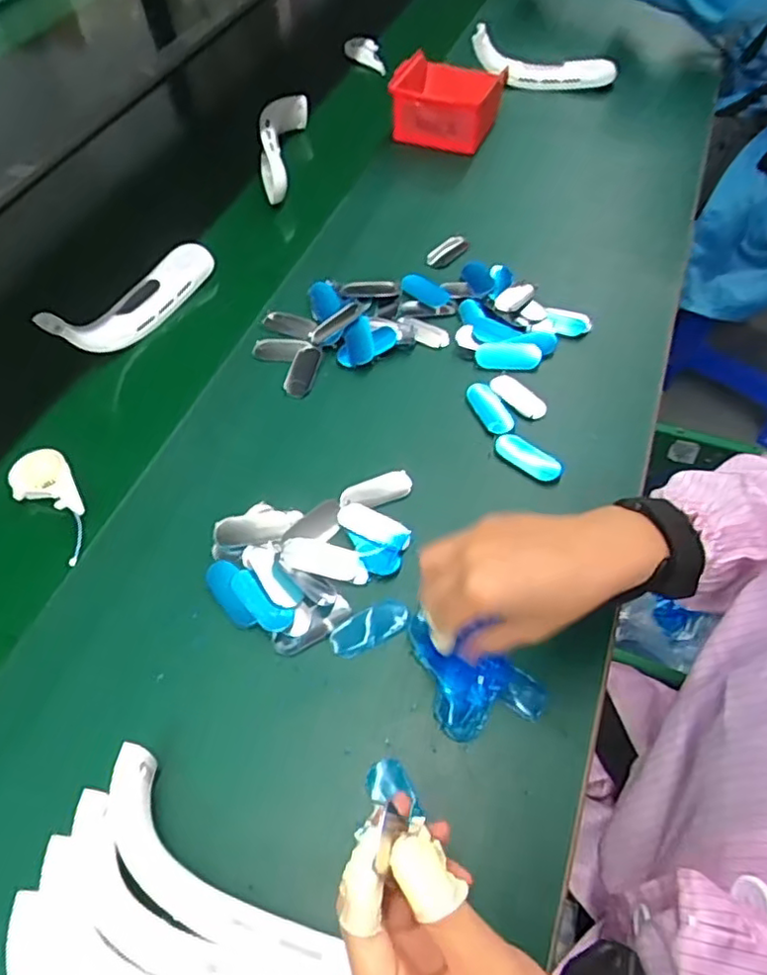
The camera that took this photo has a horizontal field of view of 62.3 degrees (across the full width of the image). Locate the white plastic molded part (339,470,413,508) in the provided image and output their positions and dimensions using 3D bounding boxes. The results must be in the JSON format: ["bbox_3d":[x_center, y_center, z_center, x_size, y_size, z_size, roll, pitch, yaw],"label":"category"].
[{"bbox_3d":[-0.005,0.004,0.508,0.058,0.012,0.024,-19,57,-11],"label":"white plastic molded part"}]

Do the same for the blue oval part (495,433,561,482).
[{"bbox_3d":[0.120,-0.026,0.521,0.059,0.012,0.025,34,63,22],"label":"blue oval part"}]

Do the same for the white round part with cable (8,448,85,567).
[{"bbox_3d":[-0.266,0.013,0.515,0.045,0.016,0.118,-33,61,-19],"label":"white round part with cable"}]

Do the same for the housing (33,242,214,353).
[{"bbox_3d":[-0.248,-0.195,0.637,0.052,0.049,0.187,23,60,17],"label":"housing"}]

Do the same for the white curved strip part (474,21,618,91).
[{"bbox_3d":[0.224,-0.595,0.876,0.191,0.060,0.051,19,58,14],"label":"white curved strip part"}]

